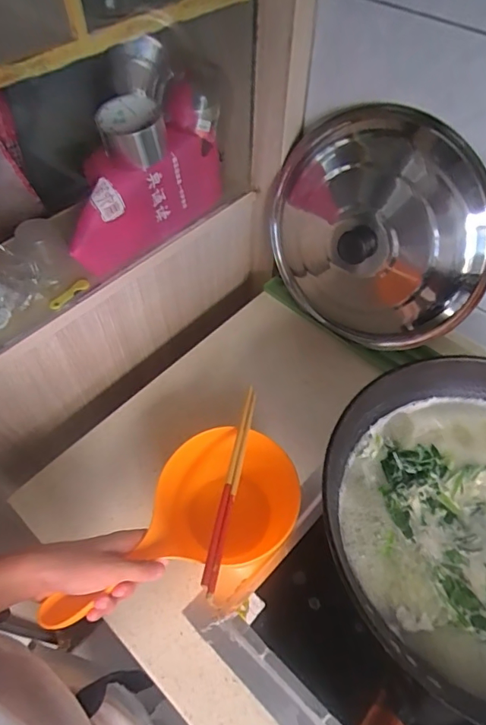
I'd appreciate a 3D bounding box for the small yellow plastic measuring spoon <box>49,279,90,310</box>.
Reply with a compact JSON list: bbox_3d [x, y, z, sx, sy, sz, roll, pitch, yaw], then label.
[{"bbox_3d":[-0.232,-0.091,0.623,0.012,0.012,0.059,36,63,24],"label":"small yellow plastic measuring spoon"}]

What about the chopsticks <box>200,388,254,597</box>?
[{"bbox_3d":[-0.012,0.132,0.519,0.014,0.017,0.233,10,55,6],"label":"chopsticks"}]

